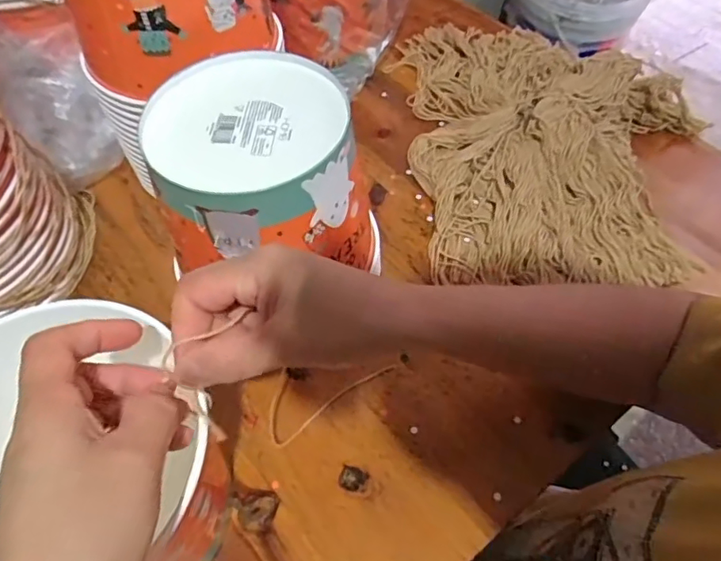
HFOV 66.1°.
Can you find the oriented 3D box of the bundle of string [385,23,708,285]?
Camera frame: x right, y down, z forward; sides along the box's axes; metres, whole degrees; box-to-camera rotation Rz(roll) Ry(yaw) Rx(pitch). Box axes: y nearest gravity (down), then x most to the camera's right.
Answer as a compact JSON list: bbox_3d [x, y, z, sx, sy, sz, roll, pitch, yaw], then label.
[{"bbox_3d":[0.182,-0.154,0.539,0.265,0.049,0.354,-6,56,-3],"label":"bundle of string"}]

